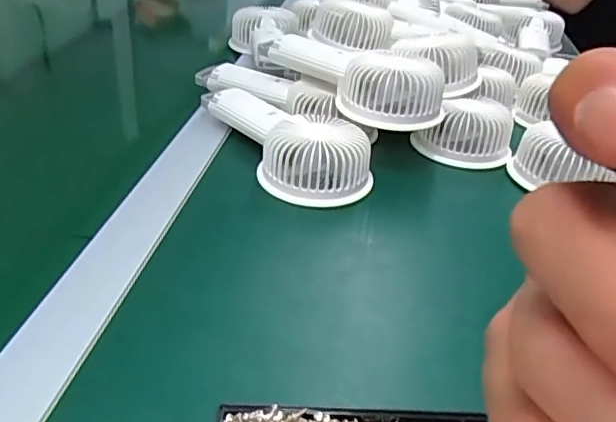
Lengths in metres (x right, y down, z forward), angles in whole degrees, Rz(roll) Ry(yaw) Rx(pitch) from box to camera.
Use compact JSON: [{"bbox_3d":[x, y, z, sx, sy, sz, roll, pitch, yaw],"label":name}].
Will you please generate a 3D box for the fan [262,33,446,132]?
[{"bbox_3d":[0.044,-0.123,0.512,0.086,0.040,0.170,-22,42,-36],"label":"fan"}]

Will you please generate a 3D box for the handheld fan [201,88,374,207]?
[{"bbox_3d":[-0.018,-0.064,0.485,0.080,0.040,0.170,-14,38,-29],"label":"handheld fan"}]

